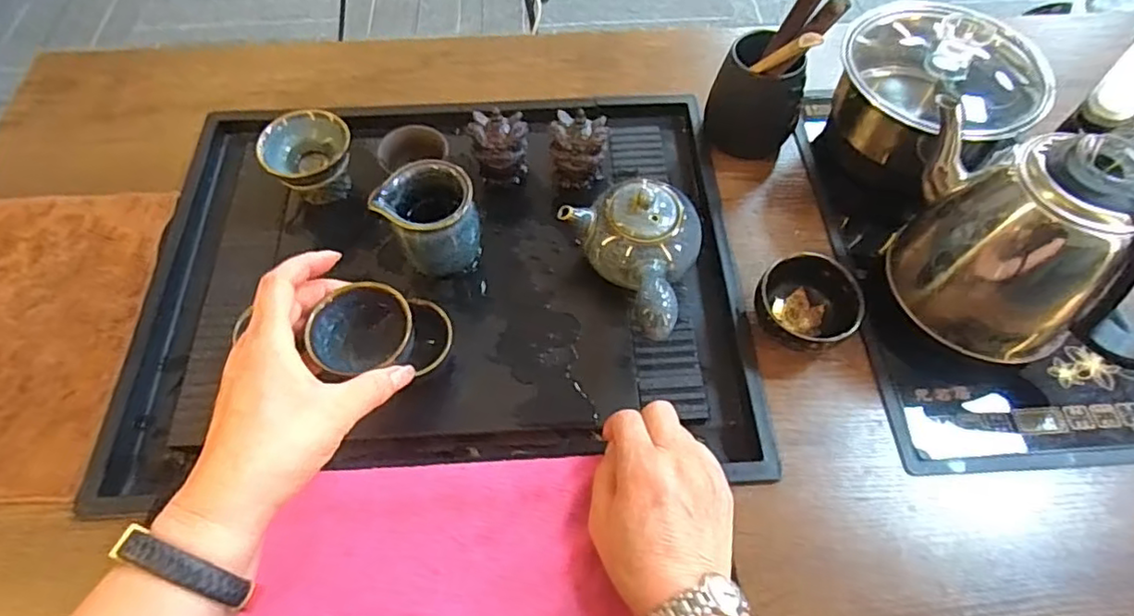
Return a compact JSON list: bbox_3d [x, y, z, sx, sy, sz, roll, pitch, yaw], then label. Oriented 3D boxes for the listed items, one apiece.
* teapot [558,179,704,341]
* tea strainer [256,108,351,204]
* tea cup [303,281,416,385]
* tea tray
[{"bbox_3d":[0.068,-0.041,0.481,0.096,0.069,0.130,-26,64,-14],"label":"teapot"},{"bbox_3d":[-0.222,-0.129,0.539,0.062,0.061,0.068,0,60,0],"label":"tea strainer"},{"bbox_3d":[-0.124,0.018,0.383,0.063,0.032,0.058,0,60,0],"label":"tea cup"},{"bbox_3d":[-0.100,-0.033,0.525,0.479,0.050,0.366,-2,60,-2],"label":"tea tray"}]

